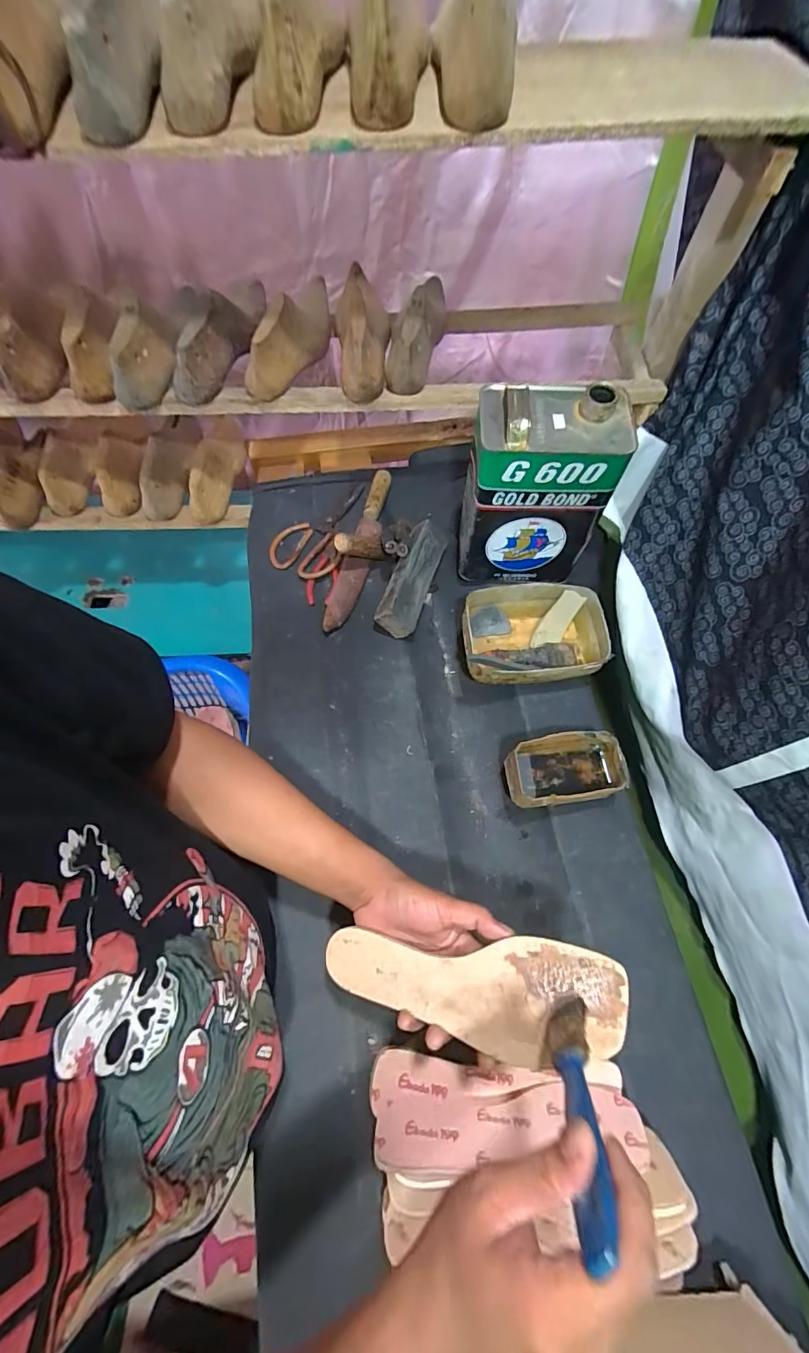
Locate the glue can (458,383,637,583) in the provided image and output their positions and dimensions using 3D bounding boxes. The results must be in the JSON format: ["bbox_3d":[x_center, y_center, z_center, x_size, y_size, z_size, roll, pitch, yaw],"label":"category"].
[{"bbox_3d":[0.160,-0.238,0.601,0.164,0.237,0.102,4,66,-1],"label":"glue can"}]

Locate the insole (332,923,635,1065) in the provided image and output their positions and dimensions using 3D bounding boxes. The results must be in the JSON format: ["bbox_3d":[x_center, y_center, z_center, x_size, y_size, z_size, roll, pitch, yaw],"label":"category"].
[{"bbox_3d":[0.049,0.255,0.378,0.238,0.009,0.079,-4,65,17],"label":"insole"}]

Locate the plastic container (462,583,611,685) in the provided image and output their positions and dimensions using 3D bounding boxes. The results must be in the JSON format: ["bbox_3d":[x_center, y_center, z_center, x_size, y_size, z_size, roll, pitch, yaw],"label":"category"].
[{"bbox_3d":[0.170,-0.052,0.630,0.184,0.073,0.127,-4,66,-4],"label":"plastic container"}]

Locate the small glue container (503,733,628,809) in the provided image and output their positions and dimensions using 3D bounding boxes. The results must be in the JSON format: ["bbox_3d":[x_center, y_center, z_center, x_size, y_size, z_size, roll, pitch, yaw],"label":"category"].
[{"bbox_3d":[0.188,0.115,0.560,0.128,0.066,0.074,-6,66,-5],"label":"small glue container"}]

